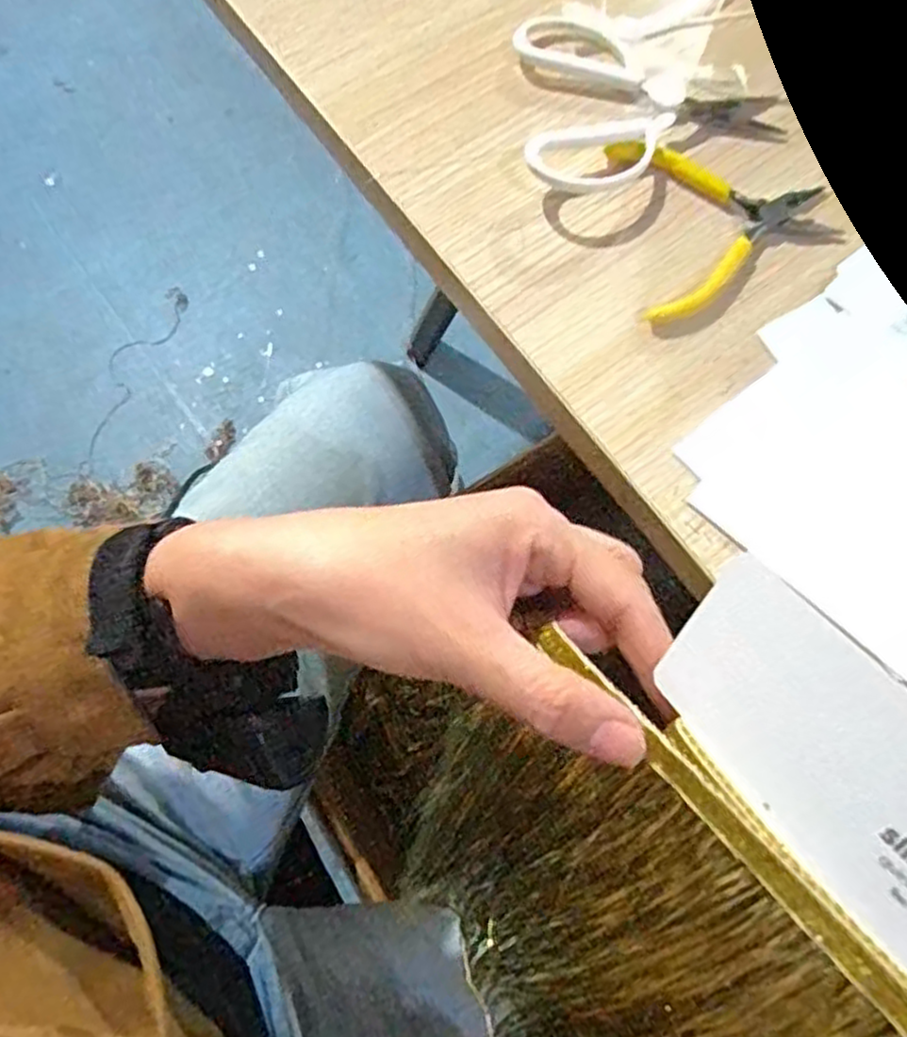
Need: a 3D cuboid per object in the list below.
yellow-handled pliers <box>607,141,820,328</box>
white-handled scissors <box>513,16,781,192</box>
[{"bbox_3d":[0.133,-0.146,0.355,0.098,0.007,0.097,-7,74,-2],"label":"yellow-handled pliers"},{"bbox_3d":[0.097,-0.216,0.369,0.125,0.022,0.112,-1,74,-1],"label":"white-handled scissors"}]

